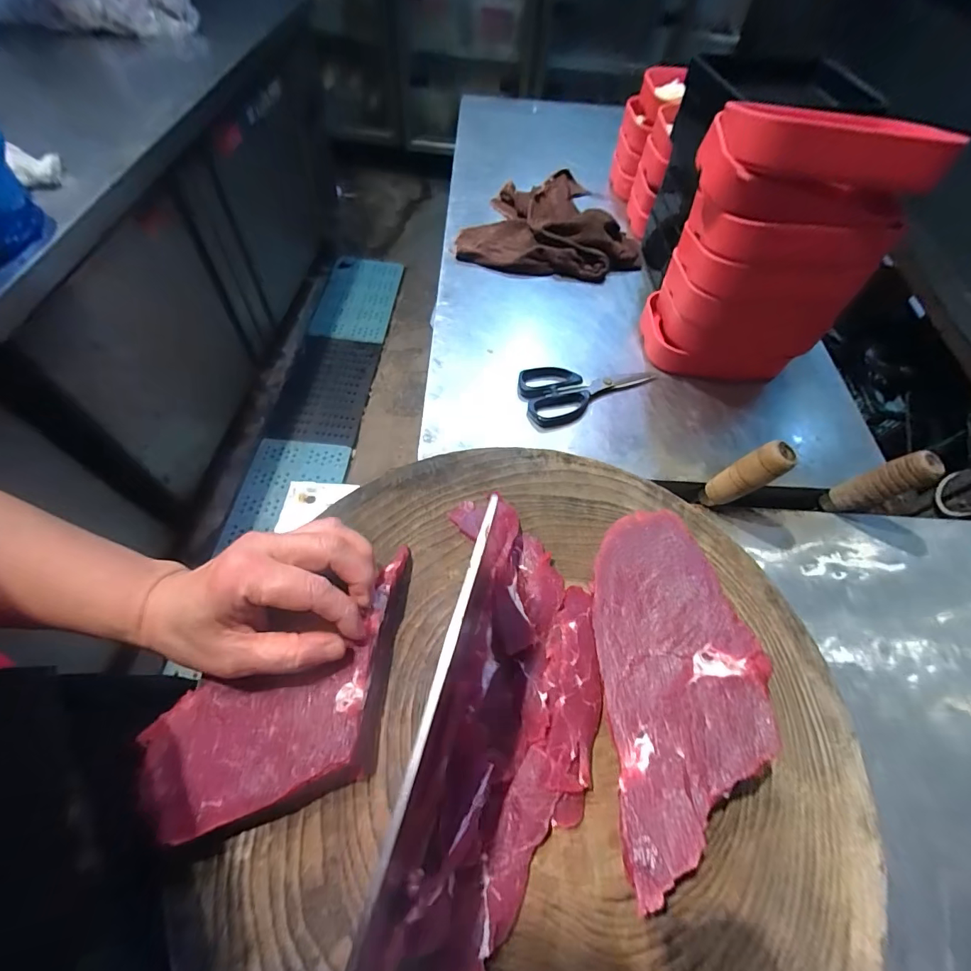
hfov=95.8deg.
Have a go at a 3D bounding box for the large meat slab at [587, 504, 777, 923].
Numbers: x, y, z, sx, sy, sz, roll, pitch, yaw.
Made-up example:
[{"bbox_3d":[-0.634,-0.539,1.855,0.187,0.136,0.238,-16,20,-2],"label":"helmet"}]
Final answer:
[{"bbox_3d":[0.113,0.110,0.269,0.081,0.051,0.203,3,60,-2],"label":"large meat slab"}]

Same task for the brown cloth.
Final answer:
[{"bbox_3d":[0.110,-0.433,0.690,0.267,0.055,0.271,11,60,3],"label":"brown cloth"}]

